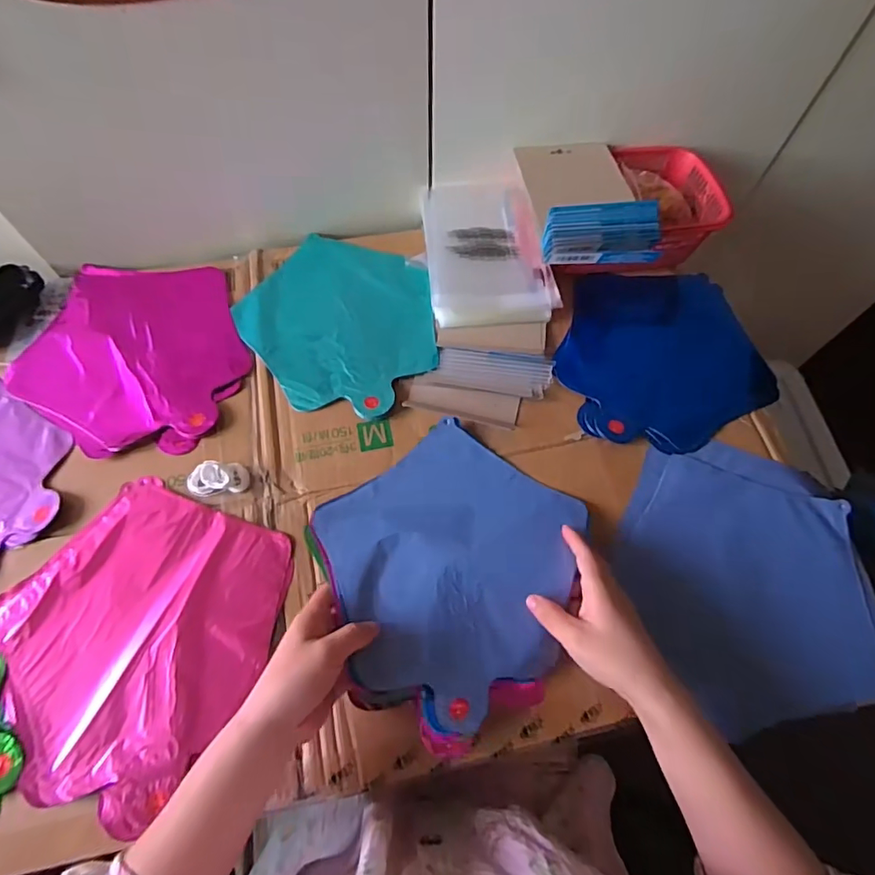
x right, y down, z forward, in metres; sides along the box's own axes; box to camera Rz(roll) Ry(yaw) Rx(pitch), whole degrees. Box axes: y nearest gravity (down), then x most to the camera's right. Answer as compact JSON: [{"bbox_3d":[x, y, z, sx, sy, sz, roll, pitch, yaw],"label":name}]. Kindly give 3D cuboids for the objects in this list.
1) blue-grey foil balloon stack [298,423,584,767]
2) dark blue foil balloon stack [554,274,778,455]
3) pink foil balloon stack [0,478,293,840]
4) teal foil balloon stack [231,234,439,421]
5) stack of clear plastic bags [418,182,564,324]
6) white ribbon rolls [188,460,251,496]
[{"bbox_3d":[0.019,0.111,0.456,0.232,0.044,0.230,-33,69,-17],"label":"blue-grey foil balloon stack"},{"bbox_3d":[0.244,-0.091,0.572,0.225,0.017,0.224,-8,64,-6],"label":"dark blue foil balloon stack"},{"bbox_3d":[-0.253,0.159,0.435,0.213,0.008,0.231,26,65,11],"label":"pink foil balloon stack"},{"bbox_3d":[-0.103,-0.135,0.577,0.202,0.009,0.243,-35,69,-17],"label":"teal foil balloon stack"},{"bbox_3d":[0.055,-0.224,0.609,0.135,0.039,0.214,-4,63,-4],"label":"stack of clear plastic bags"},{"bbox_3d":[-0.204,0.038,0.479,0.054,0.021,0.028,-10,64,-7],"label":"white ribbon rolls"}]

